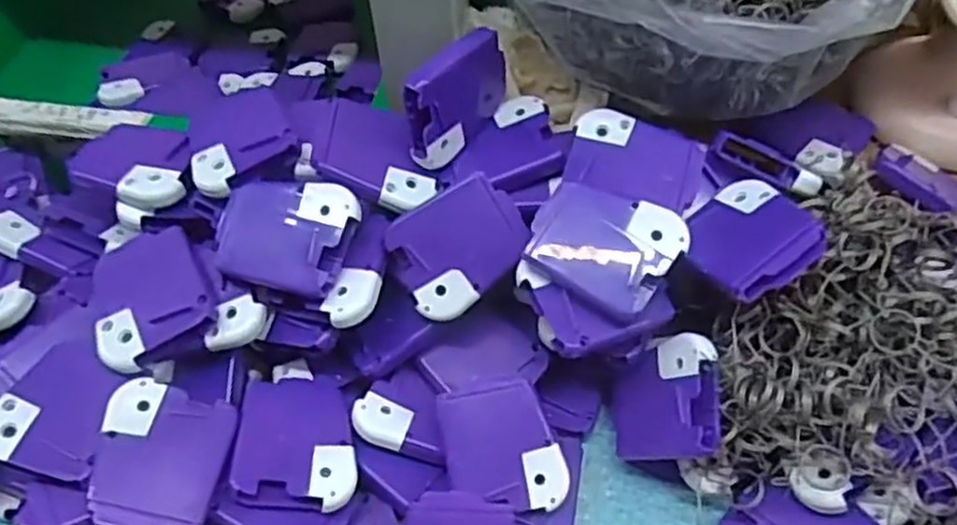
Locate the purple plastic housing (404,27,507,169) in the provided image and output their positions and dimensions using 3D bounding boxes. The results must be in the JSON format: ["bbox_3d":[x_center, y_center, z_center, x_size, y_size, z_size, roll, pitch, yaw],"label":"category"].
[{"bbox_3d":[-0.010,-0.080,0.348,0.014,0.045,0.063,32,59,24],"label":"purple plastic housing"}]

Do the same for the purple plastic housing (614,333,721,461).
[{"bbox_3d":[0.084,0.064,0.333,0.012,0.063,0.051,7,70,-25],"label":"purple plastic housing"}]

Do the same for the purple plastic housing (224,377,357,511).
[{"bbox_3d":[-0.081,0.077,0.332,0.052,0.013,0.065,6,47,-9],"label":"purple plastic housing"}]

